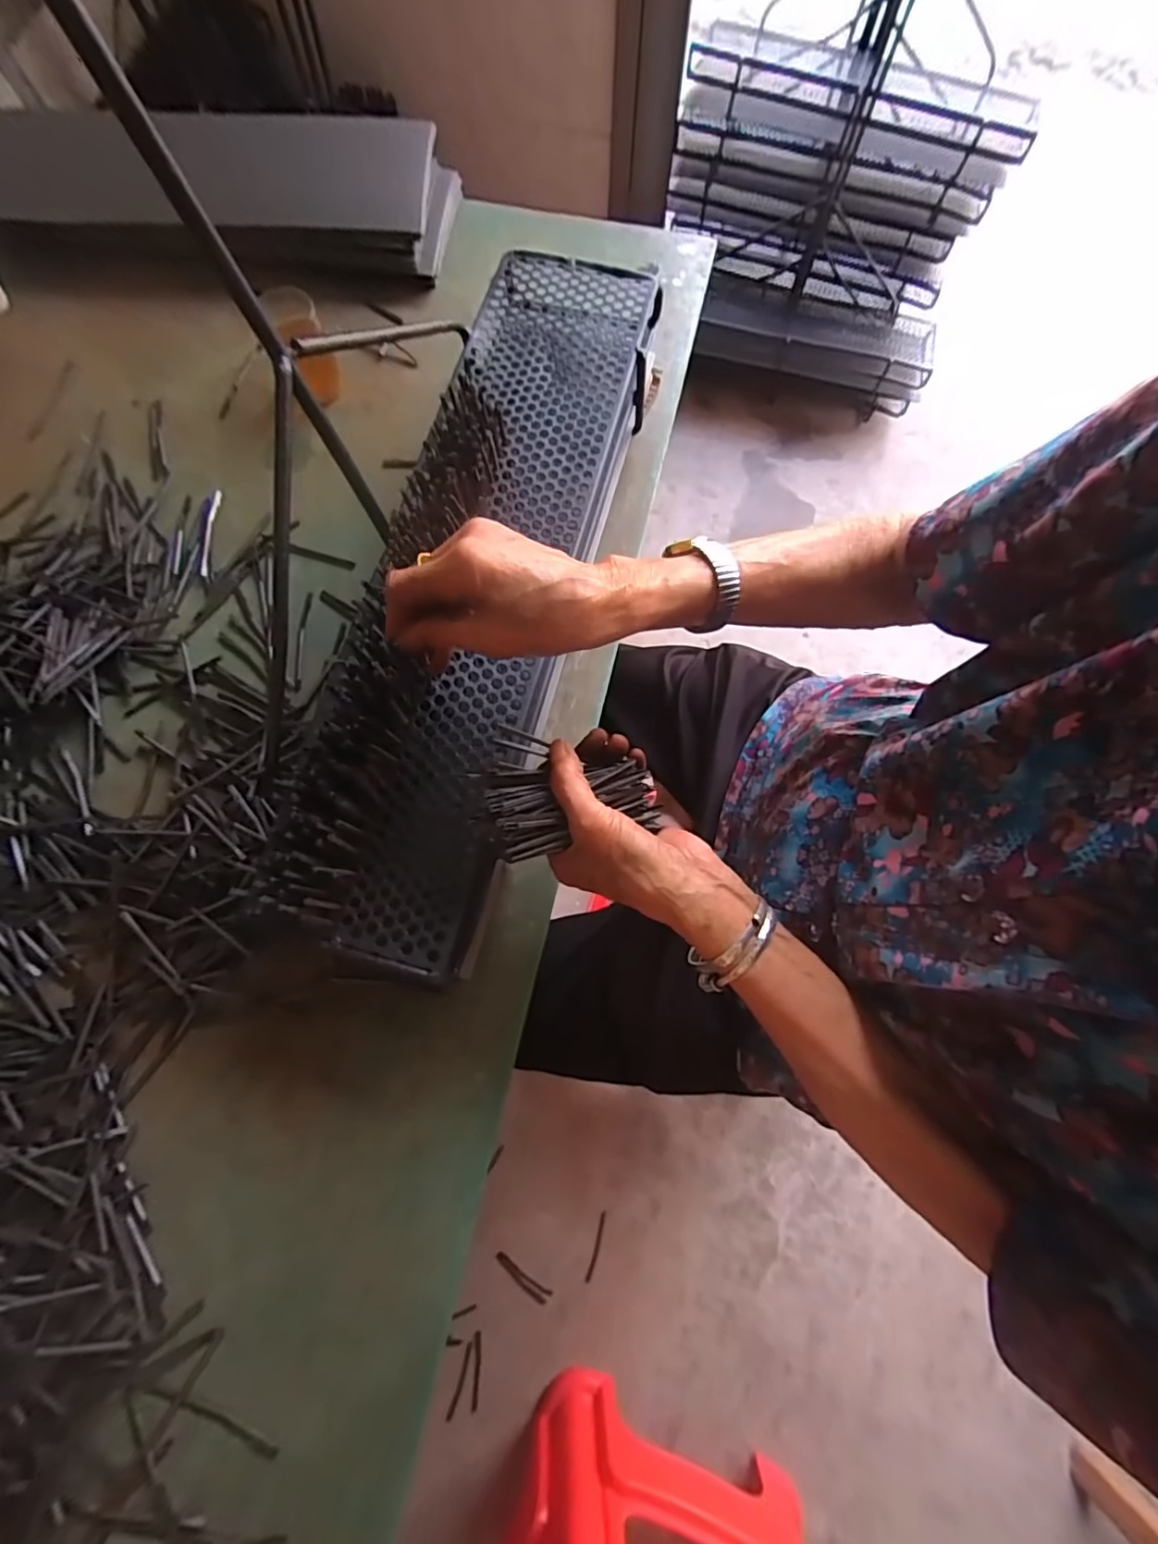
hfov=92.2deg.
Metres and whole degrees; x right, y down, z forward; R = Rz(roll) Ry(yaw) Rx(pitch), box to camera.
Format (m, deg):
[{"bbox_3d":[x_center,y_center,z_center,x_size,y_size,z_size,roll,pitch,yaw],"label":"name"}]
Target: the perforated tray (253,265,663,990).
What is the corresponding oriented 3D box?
[{"bbox_3d":[-0.063,-0.164,0.416,0.144,0.047,0.594,16,76,-10],"label":"perforated tray"}]

